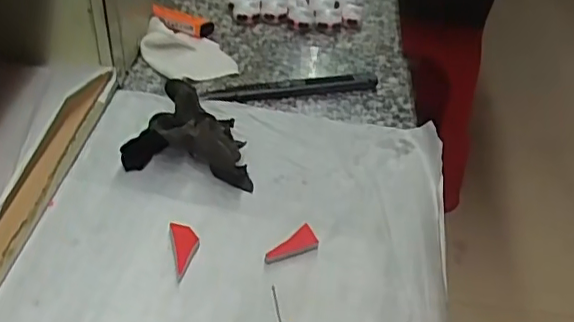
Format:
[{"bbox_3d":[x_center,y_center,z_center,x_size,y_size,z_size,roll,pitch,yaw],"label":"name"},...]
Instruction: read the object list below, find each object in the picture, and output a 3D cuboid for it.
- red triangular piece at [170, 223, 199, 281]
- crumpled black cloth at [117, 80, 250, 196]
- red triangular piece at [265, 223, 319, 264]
[{"bbox_3d":[-0.058,0.050,0.341,0.015,0.006,0.038,-7,42,-15],"label":"red triangular piece"},{"bbox_3d":[-0.060,-0.018,0.398,0.084,0.033,0.059,10,41,4],"label":"crumpled black cloth"},{"bbox_3d":[0.004,0.050,0.344,0.014,0.005,0.035,36,49,30],"label":"red triangular piece"}]

